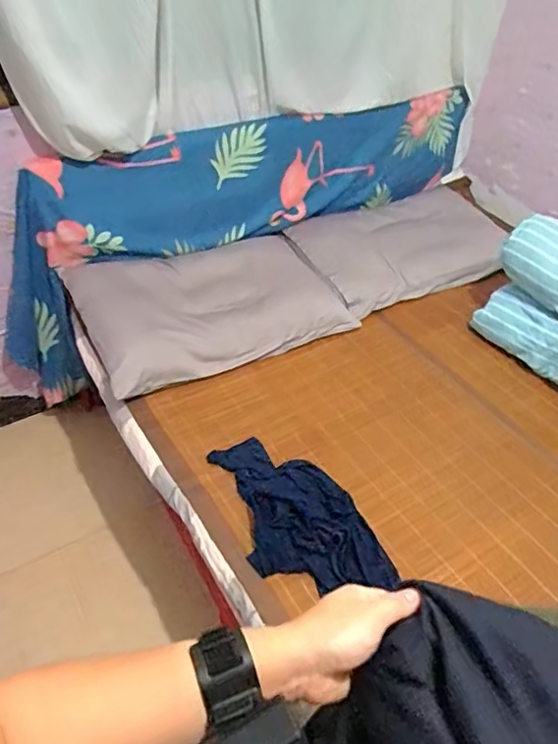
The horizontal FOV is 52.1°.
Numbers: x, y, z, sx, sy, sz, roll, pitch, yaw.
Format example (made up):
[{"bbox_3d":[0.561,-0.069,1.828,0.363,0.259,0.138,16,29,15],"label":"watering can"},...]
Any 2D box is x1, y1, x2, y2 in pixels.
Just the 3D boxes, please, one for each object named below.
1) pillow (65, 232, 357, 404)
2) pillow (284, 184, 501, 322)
[{"bbox_3d":[-0.172,-0.189,1.517,0.677,0.126,0.397,-19,48,-23],"label":"pillow"},{"bbox_3d":[0.402,-0.404,1.810,0.687,0.095,0.426,-22,49,-26],"label":"pillow"}]

